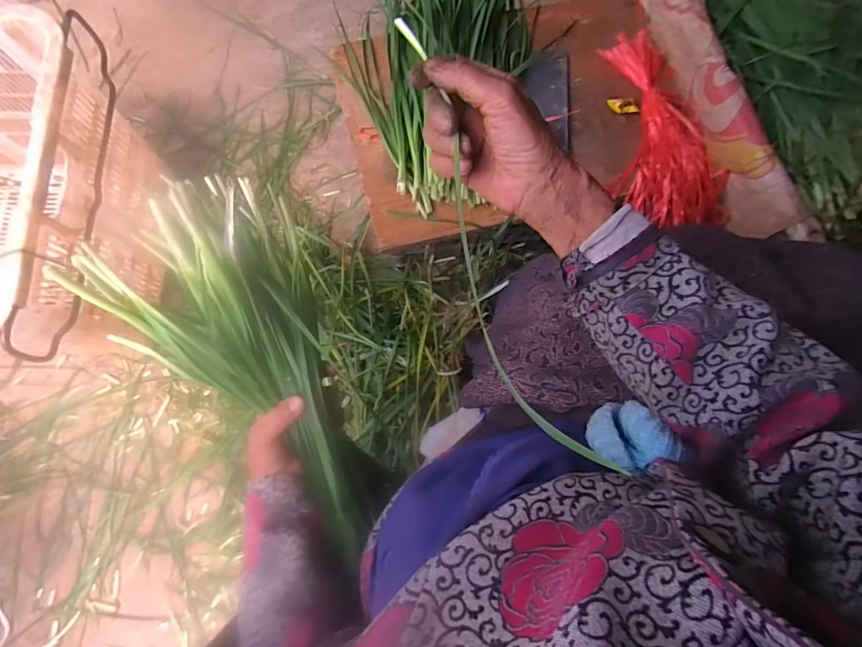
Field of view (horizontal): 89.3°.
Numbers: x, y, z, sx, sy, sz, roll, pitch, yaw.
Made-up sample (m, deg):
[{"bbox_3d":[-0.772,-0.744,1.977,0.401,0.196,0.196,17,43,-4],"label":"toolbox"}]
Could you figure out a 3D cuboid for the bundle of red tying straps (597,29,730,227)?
[{"bbox_3d":[0.331,-0.285,0.679,0.178,0.067,0.318,-22,80,-5],"label":"bundle of red tying straps"}]

